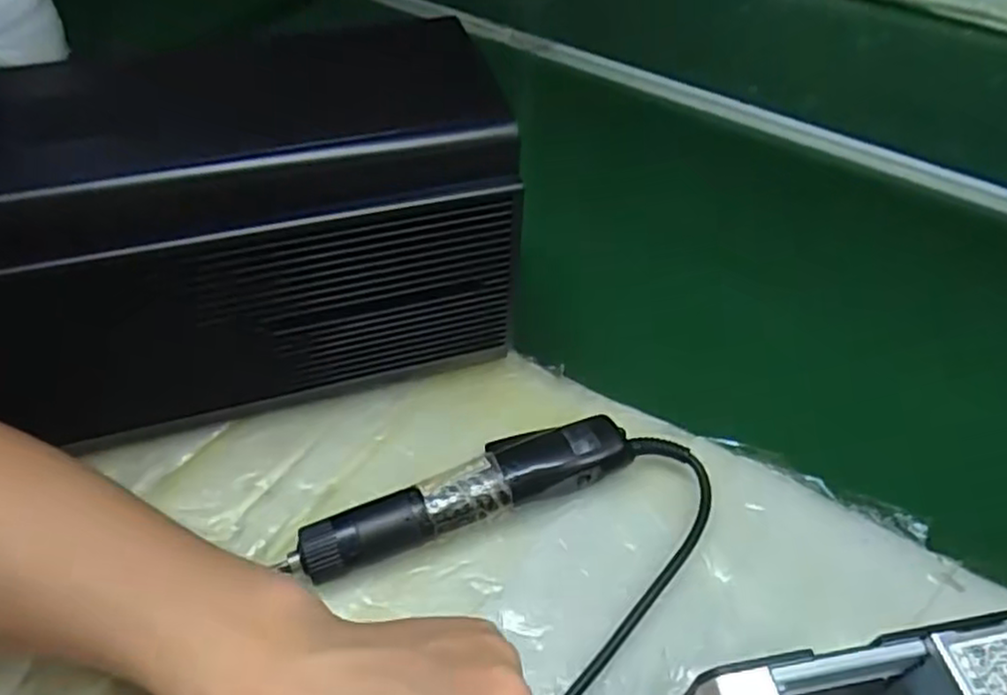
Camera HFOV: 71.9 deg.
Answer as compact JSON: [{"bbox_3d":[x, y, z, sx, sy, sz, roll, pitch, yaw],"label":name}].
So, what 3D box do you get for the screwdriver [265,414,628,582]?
[{"bbox_3d":[-0.022,0.086,0.408,0.202,0.039,0.042,-17,53,-16],"label":"screwdriver"}]

